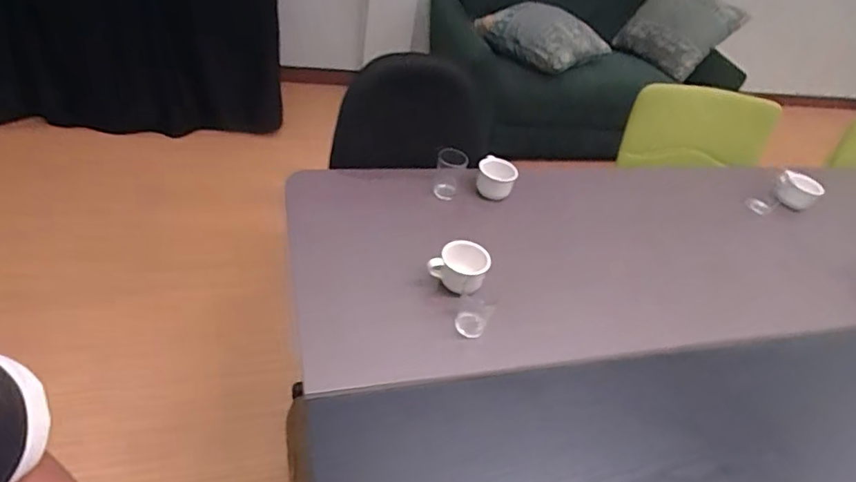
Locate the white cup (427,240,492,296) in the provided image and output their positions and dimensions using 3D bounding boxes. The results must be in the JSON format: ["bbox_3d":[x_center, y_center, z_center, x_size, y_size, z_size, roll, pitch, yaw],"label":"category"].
[{"bbox_3d":[0.062,0.056,1.024,0.097,0.077,0.089,7,41,-6],"label":"white cup"}]

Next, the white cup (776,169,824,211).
[{"bbox_3d":[1.037,-0.141,1.511,0.115,0.067,0.099,35,45,23],"label":"white cup"}]

